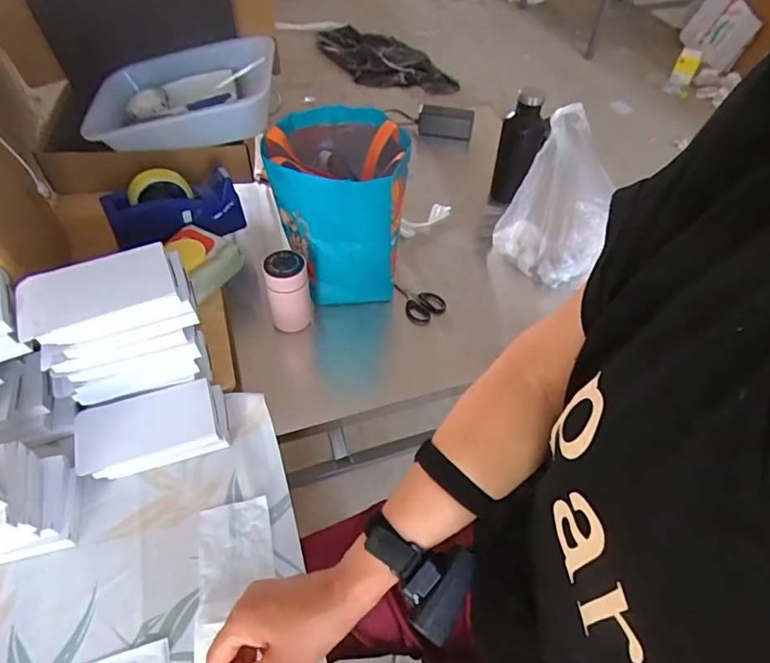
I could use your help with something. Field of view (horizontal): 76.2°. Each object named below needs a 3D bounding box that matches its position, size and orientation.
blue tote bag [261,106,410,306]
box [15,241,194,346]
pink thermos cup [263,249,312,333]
[{"bbox_3d":[-0.076,-0.202,0.799,0.202,0.239,0.213,-3,51,-6],"label":"blue tote bag"},{"bbox_3d":[-0.305,-0.041,0.537,0.166,0.035,0.090,-20,55,-18],"label":"box"},{"bbox_3d":[-0.146,-0.059,0.753,0.061,0.121,0.054,-9,52,-10],"label":"pink thermos cup"}]

